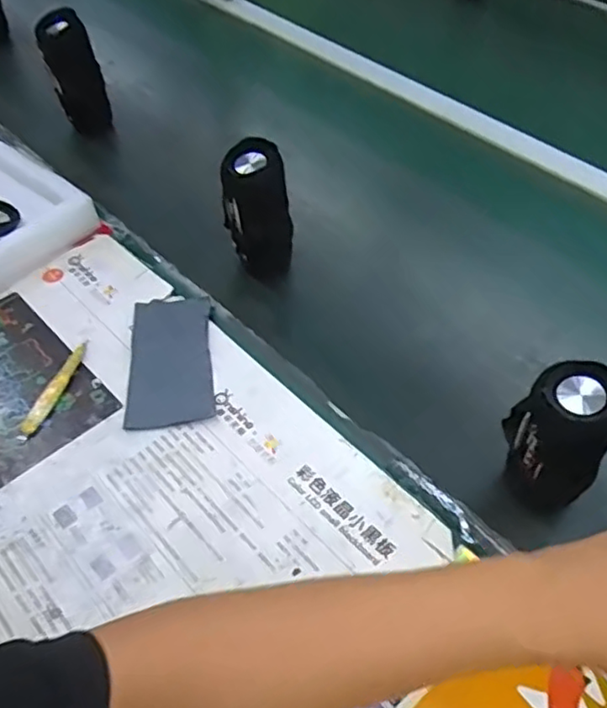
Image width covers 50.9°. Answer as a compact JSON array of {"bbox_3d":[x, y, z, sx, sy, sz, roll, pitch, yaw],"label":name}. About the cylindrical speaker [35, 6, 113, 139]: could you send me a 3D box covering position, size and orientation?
[{"bbox_3d":[-0.314,-0.384,0.875,0.065,0.155,0.066,0,50,-1],"label":"cylindrical speaker"}]

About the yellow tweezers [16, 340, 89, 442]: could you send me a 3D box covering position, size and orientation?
[{"bbox_3d":[-0.237,0.032,0.614,0.017,0.010,0.119,13,51,10],"label":"yellow tweezers"}]

